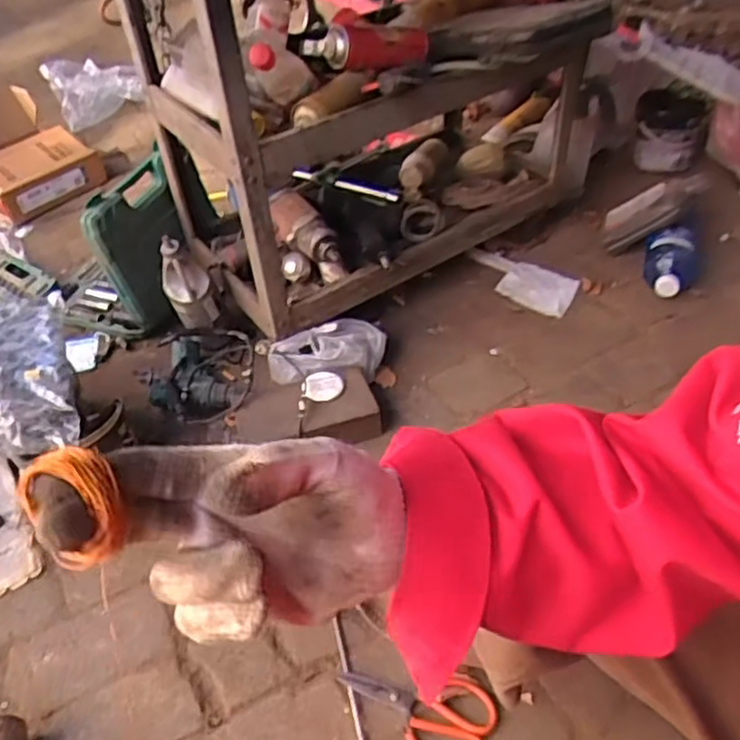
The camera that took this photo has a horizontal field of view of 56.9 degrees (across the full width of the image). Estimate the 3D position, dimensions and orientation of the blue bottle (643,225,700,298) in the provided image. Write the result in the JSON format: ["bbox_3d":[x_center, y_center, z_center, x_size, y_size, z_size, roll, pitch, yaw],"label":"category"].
[{"bbox_3d":[0.586,-0.202,1.337,0.104,0.086,0.137,18,49,20],"label":"blue bottle"}]

